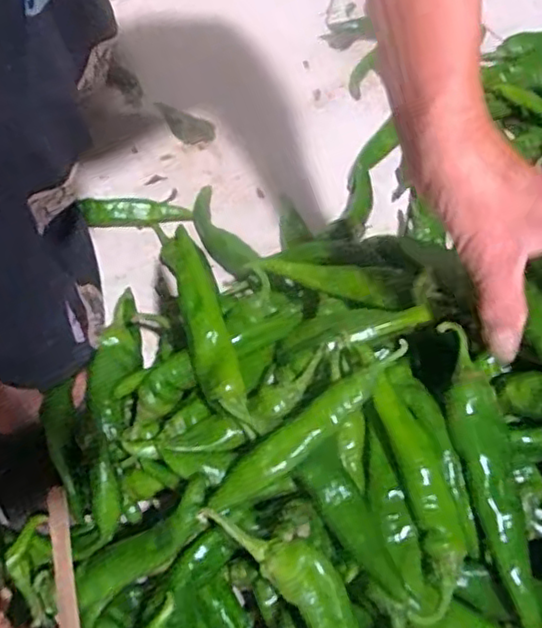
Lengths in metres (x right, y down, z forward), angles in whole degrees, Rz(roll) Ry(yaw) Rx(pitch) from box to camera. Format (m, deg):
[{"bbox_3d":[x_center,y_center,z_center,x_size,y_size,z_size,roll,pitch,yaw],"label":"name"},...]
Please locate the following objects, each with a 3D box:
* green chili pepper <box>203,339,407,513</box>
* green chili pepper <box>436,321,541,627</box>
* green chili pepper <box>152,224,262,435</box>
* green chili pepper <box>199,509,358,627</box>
[{"bbox_3d":[0.024,0.061,0.358,0.138,0.025,0.021,-31,66,-21],"label":"green chili pepper"},{"bbox_3d":[0.119,0.085,0.362,0.029,0.017,0.169,-7,73,-9],"label":"green chili pepper"},{"bbox_3d":[-0.042,0.004,0.406,0.025,0.022,0.139,-15,61,-13],"label":"green chili pepper"},{"bbox_3d":[0.017,0.140,0.322,0.032,0.026,0.120,-34,95,-22],"label":"green chili pepper"}]

